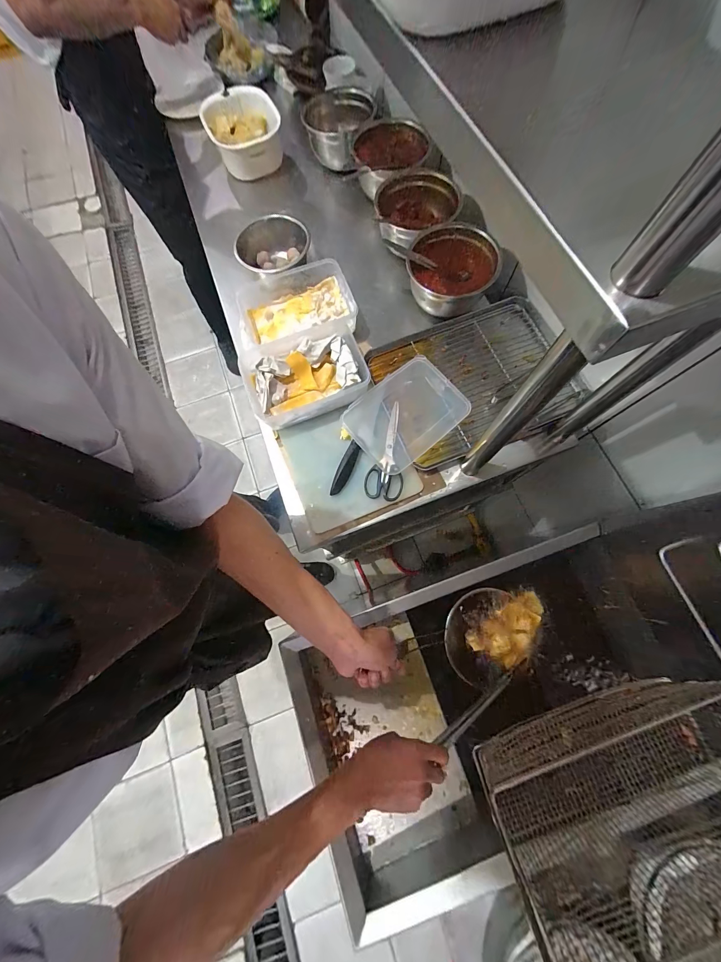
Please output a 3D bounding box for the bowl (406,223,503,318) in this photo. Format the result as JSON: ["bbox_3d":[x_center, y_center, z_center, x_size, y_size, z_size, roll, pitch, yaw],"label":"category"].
[{"bbox_3d":[0.201,-0.465,0.713,0.185,0.094,0.196,0,73,1],"label":"bowl"}]

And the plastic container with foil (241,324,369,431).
[{"bbox_3d":[-0.118,-0.221,0.666,0.240,0.071,0.170,-20,74,-5],"label":"plastic container with foil"}]

